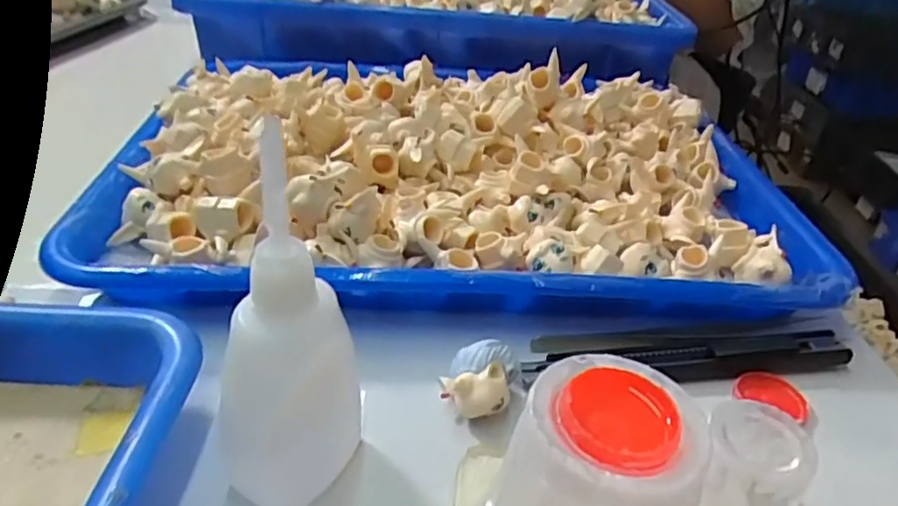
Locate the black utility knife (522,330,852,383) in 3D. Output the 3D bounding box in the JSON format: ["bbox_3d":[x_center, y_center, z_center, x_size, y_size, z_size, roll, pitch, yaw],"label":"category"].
[{"bbox_3d":[0.094,0.041,0.258,0.130,0.010,0.018,-1,34,-9],"label":"black utility knife"}]

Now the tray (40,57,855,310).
[{"bbox_3d":[0.004,-0.050,0.348,0.329,0.047,0.245,3,33,-4],"label":"tray"}]

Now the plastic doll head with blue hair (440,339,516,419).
[{"bbox_3d":[0.010,0.046,0.228,0.023,0.024,0.019,8,34,4],"label":"plastic doll head with blue hair"}]

